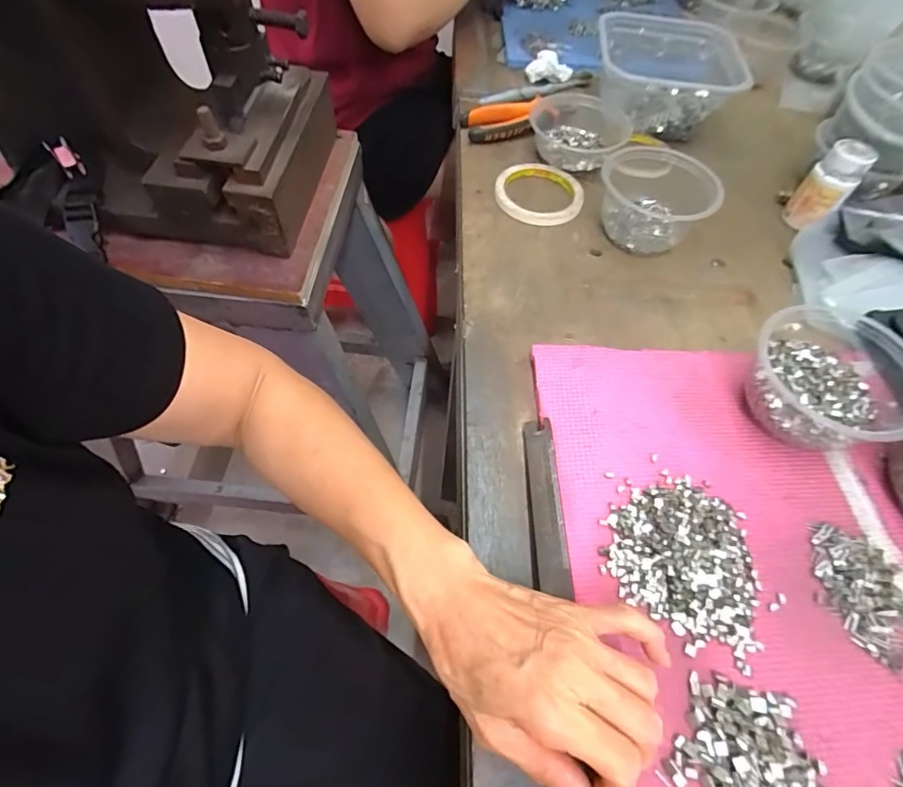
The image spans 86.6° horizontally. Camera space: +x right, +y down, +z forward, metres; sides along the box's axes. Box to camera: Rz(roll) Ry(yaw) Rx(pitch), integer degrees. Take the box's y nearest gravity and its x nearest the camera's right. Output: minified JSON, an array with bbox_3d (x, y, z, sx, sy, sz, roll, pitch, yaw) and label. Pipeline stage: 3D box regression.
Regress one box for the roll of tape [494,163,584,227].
[{"bbox_3d":[0.098,-0.226,0.539,0.097,0.015,0.094,1,57,-1],"label":"roll of tape"}]

